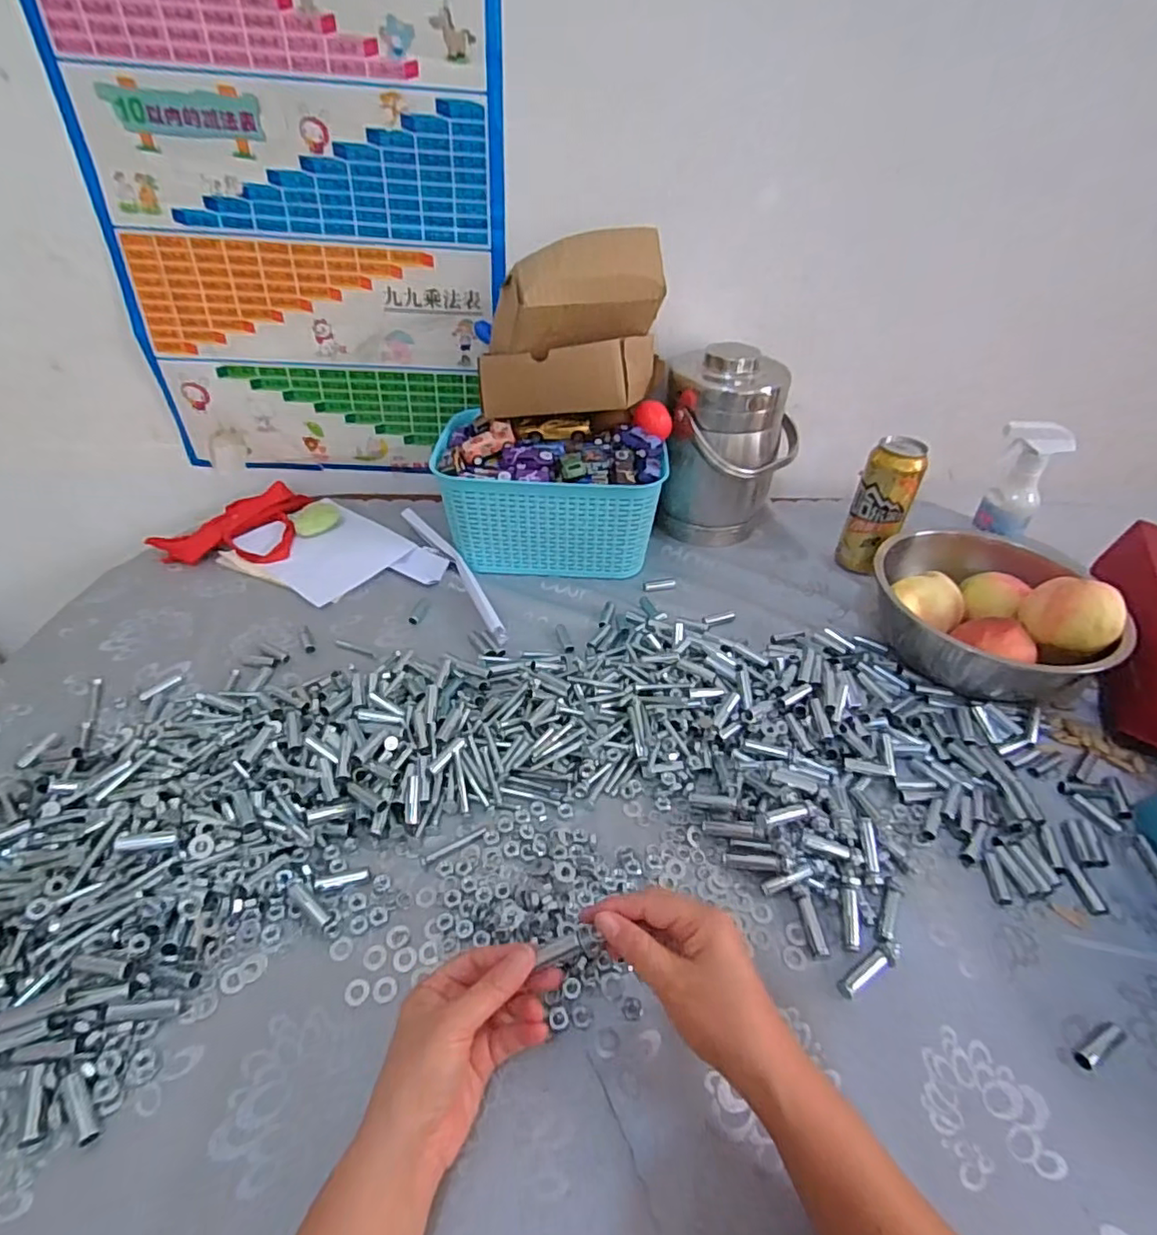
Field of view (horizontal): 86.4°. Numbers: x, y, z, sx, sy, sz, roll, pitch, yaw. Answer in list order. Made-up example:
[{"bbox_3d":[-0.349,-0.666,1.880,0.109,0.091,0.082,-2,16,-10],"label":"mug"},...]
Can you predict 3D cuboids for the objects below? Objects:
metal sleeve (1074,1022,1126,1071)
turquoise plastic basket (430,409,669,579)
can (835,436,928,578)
[{"bbox_3d":[0.342,0.282,0.405,0.042,0.011,0.012,-18,44,-22],"label":"metal sleeve"},{"bbox_3d":[-0.035,-0.154,0.795,0.267,0.139,0.162,2,40,0],"label":"turquoise plastic basket"},{"bbox_3d":[0.378,-0.134,0.777,0.065,0.167,0.059,17,42,17],"label":"can"}]

